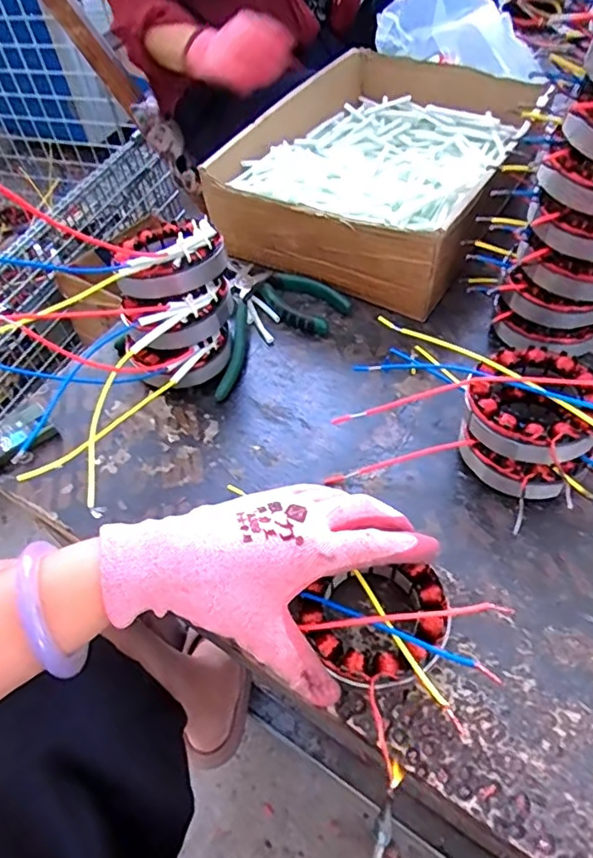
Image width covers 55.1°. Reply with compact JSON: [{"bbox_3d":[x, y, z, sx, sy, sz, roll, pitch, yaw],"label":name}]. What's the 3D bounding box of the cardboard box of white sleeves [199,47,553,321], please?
[{"bbox_3d":[0.093,-0.274,0.593,0.235,0.094,0.332,22,57,21],"label":"cardboard box of white sleeves"}]

